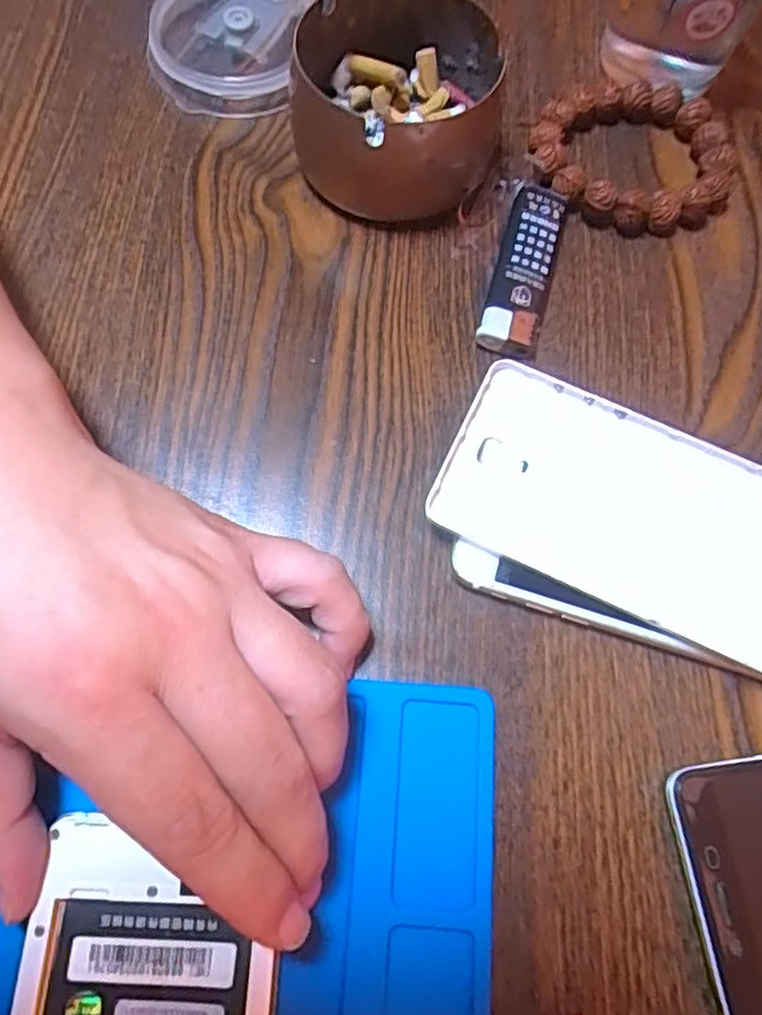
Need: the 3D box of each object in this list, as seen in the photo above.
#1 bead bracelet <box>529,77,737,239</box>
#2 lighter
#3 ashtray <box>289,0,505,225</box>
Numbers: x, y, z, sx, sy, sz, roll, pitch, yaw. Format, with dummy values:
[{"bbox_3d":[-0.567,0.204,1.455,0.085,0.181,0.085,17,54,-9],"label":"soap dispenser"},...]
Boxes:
[{"bbox_3d":[0.113,-0.159,0.306,0.087,0.015,0.079,25,70,7],"label":"bead bracelet"},{"bbox_3d":[0.059,-0.099,0.282,0.022,0.012,0.081,16,69,4],"label":"lighter"},{"bbox_3d":[0.008,-0.167,0.287,0.088,0.046,0.086,-4,70,-4],"label":"ashtray"}]

